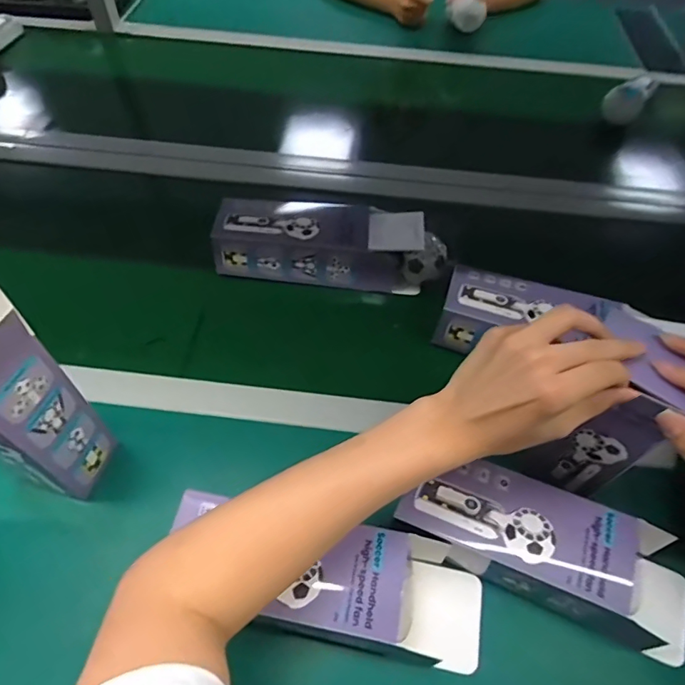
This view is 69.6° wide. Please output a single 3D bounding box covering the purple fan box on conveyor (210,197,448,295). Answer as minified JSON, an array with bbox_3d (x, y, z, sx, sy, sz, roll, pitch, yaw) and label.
[{"bbox_3d":[-0.017,-0.130,0.643,0.286,0.073,0.090,4,53,-2],"label":"purple fan box on conveyor"}]

